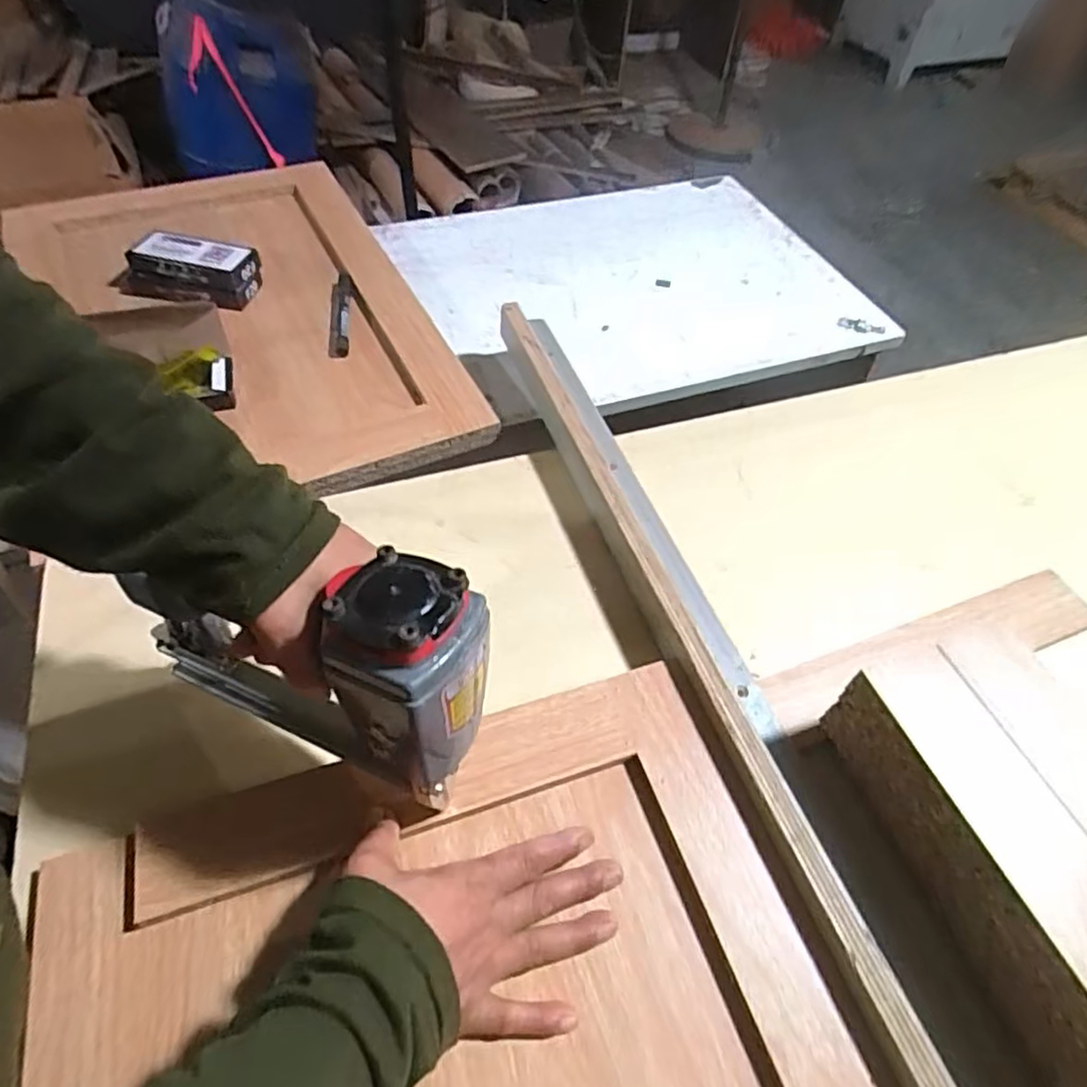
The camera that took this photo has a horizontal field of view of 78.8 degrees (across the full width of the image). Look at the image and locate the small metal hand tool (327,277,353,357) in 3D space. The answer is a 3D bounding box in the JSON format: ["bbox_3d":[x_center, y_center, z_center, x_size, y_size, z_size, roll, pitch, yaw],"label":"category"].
[{"bbox_3d":[-0.222,-0.250,0.724,0.022,0.014,0.135,-4,53,-7],"label":"small metal hand tool"}]

